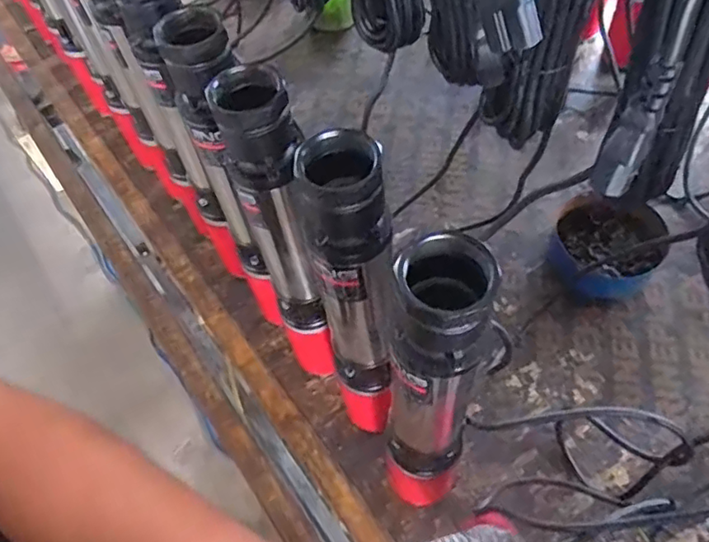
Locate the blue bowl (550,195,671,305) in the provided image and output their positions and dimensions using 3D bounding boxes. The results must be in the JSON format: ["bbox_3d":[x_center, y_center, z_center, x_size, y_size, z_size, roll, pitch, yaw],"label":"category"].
[{"bbox_3d":[0.345,-0.033,0.789,0.134,0.073,0.132,-2,57,4],"label":"blue bowl"}]

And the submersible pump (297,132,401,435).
[{"bbox_3d":[0.002,0.035,0.515,0.059,0.381,0.068,-11,57,-2],"label":"submersible pump"}]

